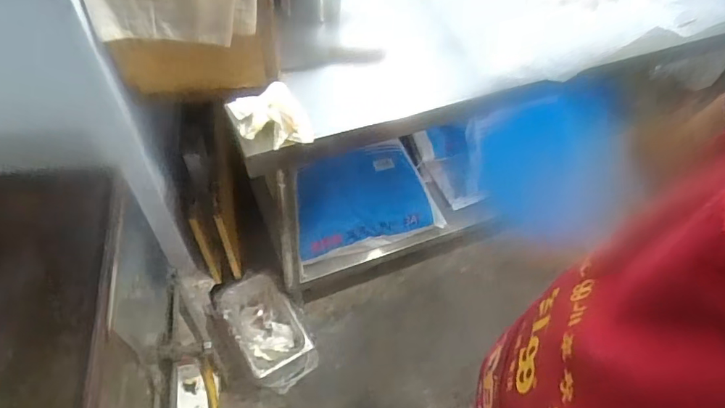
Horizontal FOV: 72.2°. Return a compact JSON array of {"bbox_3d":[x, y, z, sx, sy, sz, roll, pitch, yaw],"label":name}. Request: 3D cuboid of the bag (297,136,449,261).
[{"bbox_3d":[-0.006,-0.020,1.434,0.429,0.107,0.254,-15,58,-15],"label":"bag"}]

